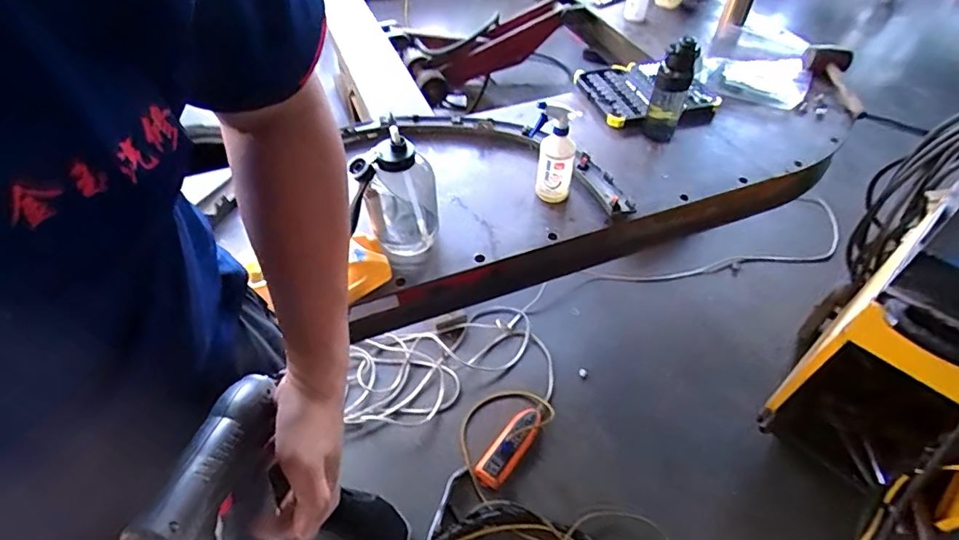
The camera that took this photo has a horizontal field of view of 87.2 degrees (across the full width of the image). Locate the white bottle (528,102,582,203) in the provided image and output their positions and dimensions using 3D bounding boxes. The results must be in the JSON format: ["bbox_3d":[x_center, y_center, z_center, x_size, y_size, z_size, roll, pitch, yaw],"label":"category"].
[{"bbox_3d":[0.149,-0.240,1.027,0.088,0.223,0.062,4,49,5],"label":"white bottle"}]

